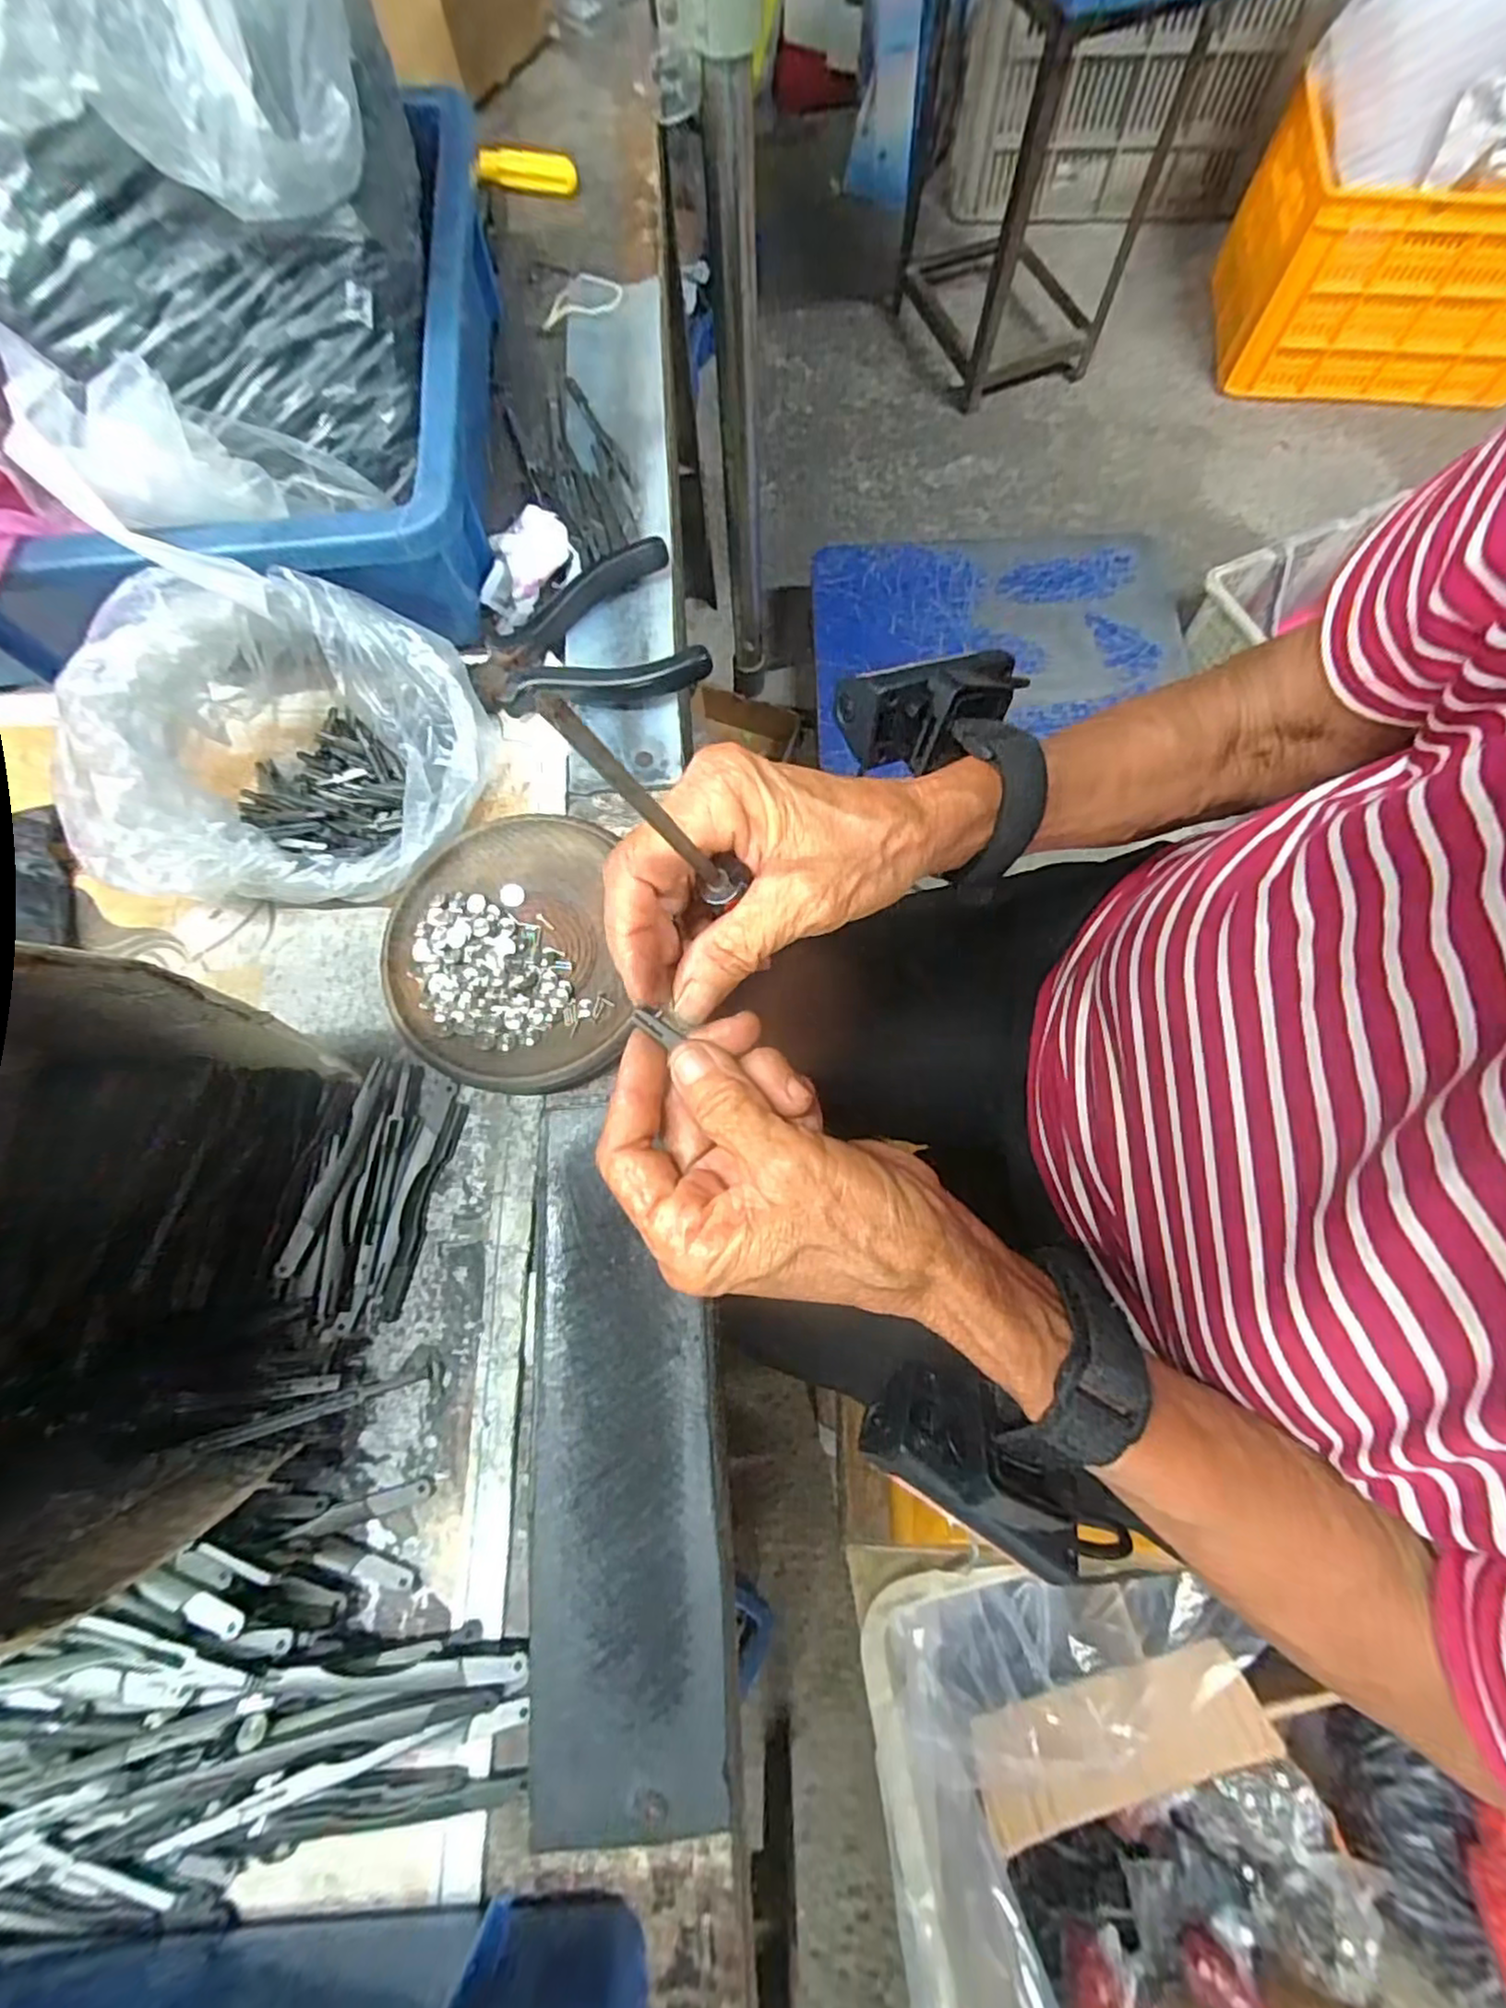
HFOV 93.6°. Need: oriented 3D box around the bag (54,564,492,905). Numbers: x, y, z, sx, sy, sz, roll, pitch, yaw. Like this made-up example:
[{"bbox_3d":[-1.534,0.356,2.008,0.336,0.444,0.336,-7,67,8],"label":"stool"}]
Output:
[{"bbox_3d":[-0.183,-0.106,0.278,0.130,0.081,0.121,-7,73,0],"label":"bag"}]

